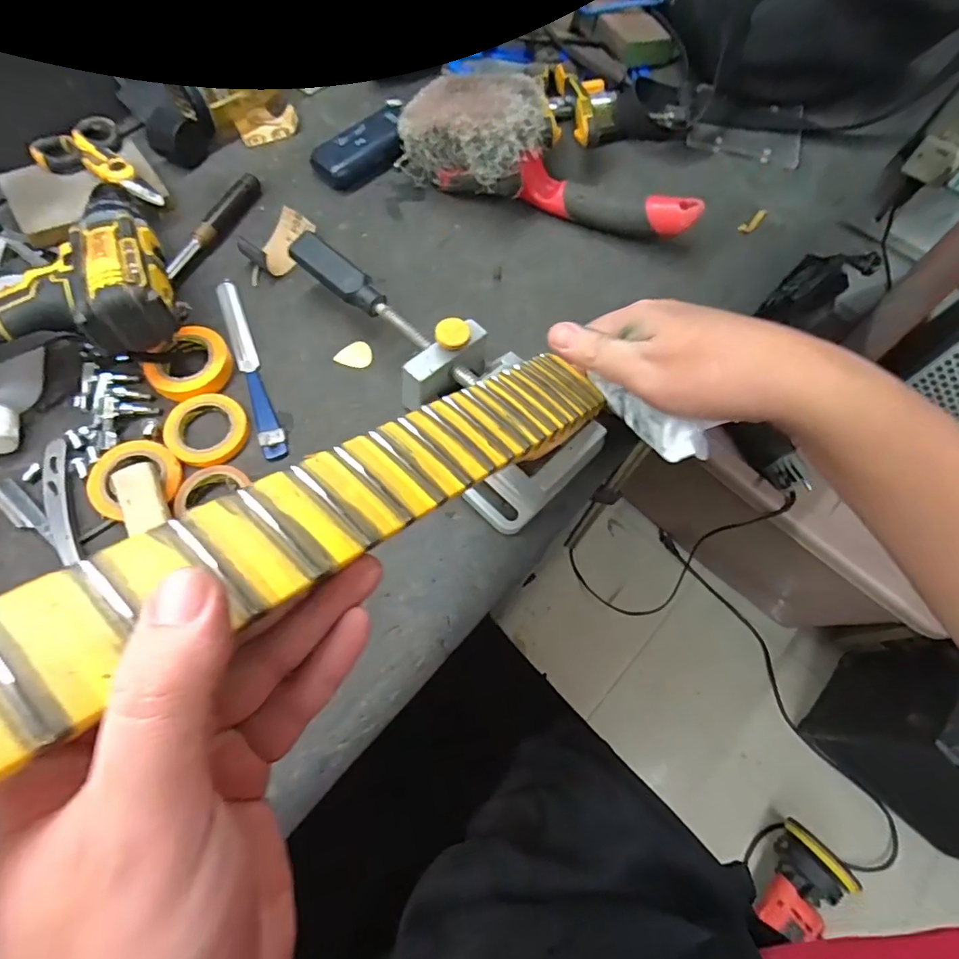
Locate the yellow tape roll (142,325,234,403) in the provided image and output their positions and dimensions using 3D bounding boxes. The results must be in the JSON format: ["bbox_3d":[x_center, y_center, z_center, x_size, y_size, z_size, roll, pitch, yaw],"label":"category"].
[{"bbox_3d":[-0.225,-0.090,0.405,0.059,0.018,0.058,1,67,-2],"label":"yellow tape roll"}]

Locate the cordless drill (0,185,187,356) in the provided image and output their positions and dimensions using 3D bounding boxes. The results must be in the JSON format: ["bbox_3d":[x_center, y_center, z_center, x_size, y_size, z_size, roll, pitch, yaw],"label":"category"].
[{"bbox_3d":[-0.337,-0.135,0.383,0.204,0.085,0.173,-26,70,-12],"label":"cordless drill"}]

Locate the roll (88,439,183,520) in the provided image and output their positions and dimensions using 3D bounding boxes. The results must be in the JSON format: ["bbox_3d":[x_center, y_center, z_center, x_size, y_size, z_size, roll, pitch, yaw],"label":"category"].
[{"bbox_3d":[-0.246,-0.005,0.368,0.058,0.012,0.061,1,67,-2],"label":"roll"}]

